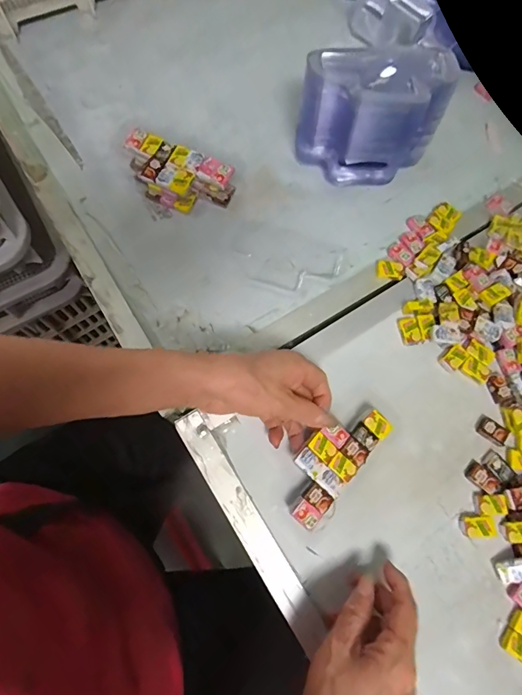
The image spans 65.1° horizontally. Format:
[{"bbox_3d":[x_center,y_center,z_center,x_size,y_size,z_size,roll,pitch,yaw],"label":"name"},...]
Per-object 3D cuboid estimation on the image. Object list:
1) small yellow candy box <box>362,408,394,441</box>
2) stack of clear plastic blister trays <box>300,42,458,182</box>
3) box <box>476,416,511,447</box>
[{"bbox_3d":[0.105,0.071,0.372,0.025,0.017,0.017,44,78,10],"label":"small yellow candy box"},{"bbox_3d":[0.107,-0.231,0.417,0.135,0.107,0.076,25,75,5],"label":"stack of clear plastic blister trays"},{"bbox_3d":[0.218,0.079,0.381,0.027,0.004,0.018,34,76,8],"label":"box"}]

